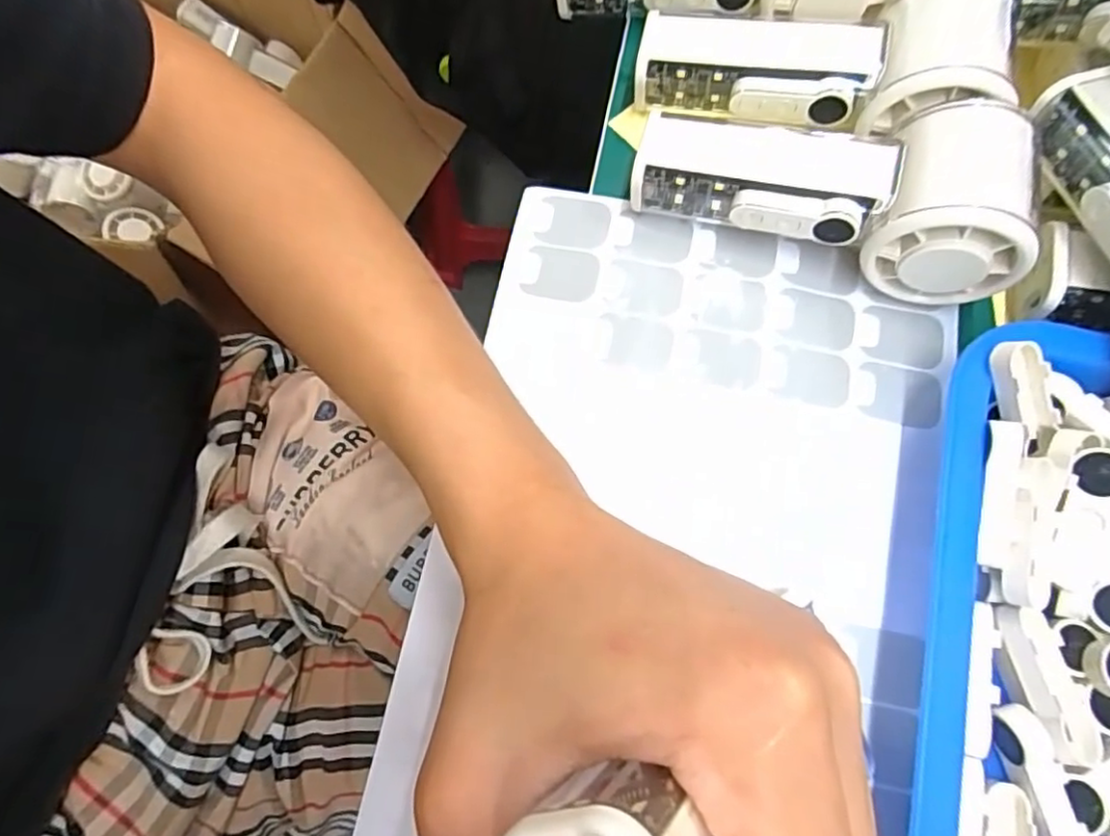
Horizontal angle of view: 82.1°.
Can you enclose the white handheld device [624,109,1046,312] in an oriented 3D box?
[{"bbox_3d":[0.108,-0.093,0.255,0.147,0.060,0.053,15,74,4],"label":"white handheld device"}]

